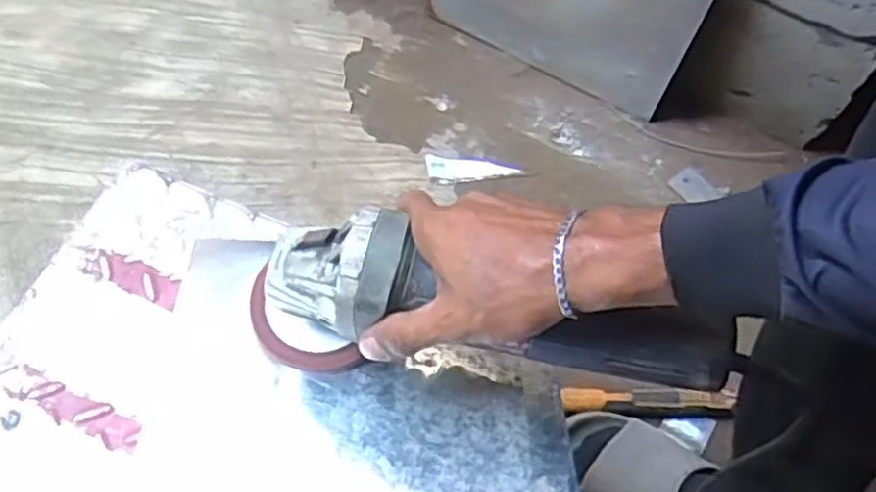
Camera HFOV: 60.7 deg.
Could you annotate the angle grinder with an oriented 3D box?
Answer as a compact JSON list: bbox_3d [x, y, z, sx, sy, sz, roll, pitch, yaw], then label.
[{"bbox_3d":[0.018,0.041,0.440,0.287,0.094,0.069,9,62,11],"label":"angle grinder"}]

